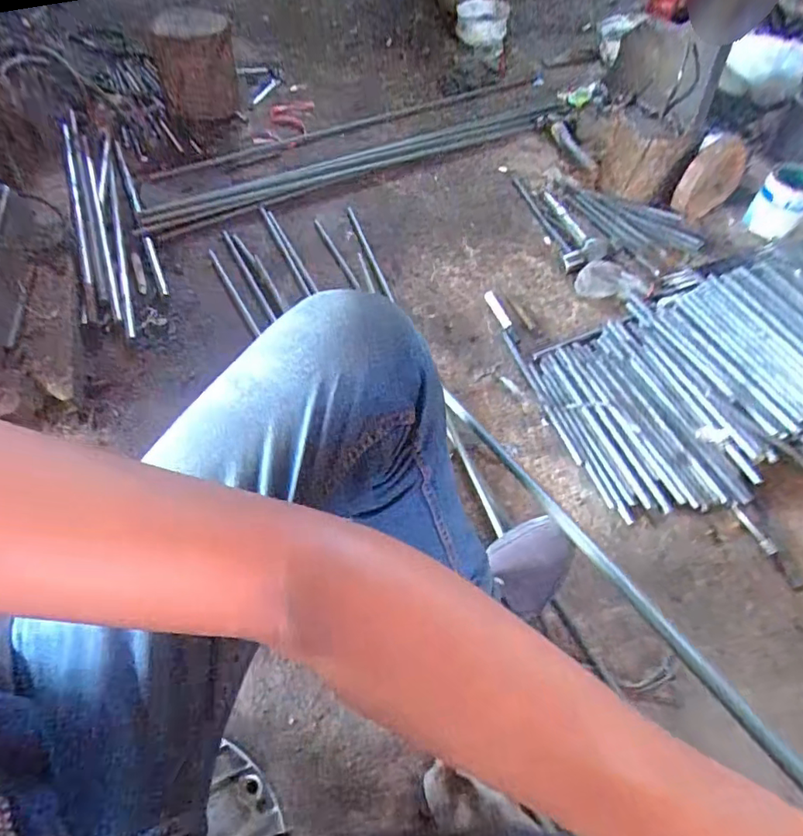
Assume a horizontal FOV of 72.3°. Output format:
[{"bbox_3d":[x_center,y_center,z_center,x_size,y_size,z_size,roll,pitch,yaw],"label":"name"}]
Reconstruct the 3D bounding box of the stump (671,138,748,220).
[{"bbox_3d":[0.681,-0.523,1.215,0.106,0.168,0.078,-28,62,-18],"label":"stump"}]

